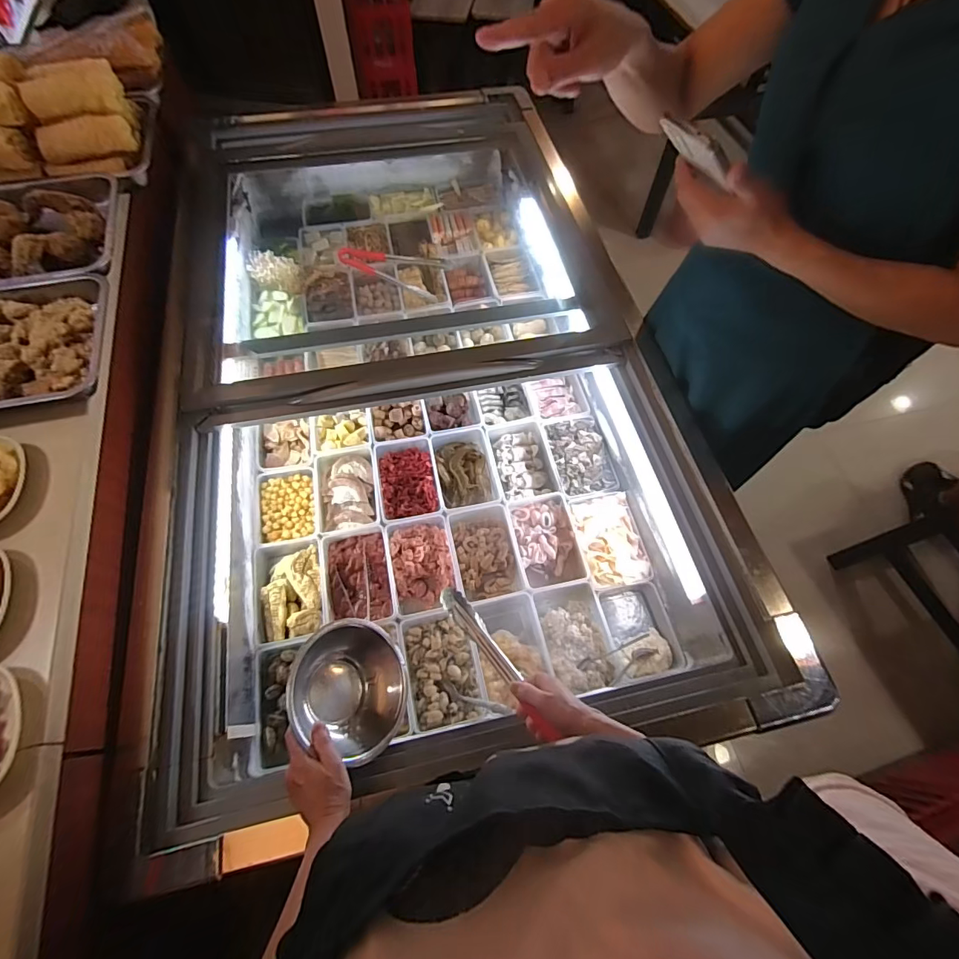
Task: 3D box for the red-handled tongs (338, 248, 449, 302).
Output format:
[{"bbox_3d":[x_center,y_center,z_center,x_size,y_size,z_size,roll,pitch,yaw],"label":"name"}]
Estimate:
[{"bbox_3d":[-0.237,-0.552,1.194,0.312,0.031,0.124,20,65,9],"label":"red-handled tongs"}]

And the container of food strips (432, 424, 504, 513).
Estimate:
[{"bbox_3d":[-0.029,-0.016,0.979,0.125,0.052,0.193,-11,64,-6],"label":"container of food strips"}]

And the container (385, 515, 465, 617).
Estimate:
[{"bbox_3d":[-0.110,0.165,0.897,0.127,0.073,0.175,-12,64,-6],"label":"container"}]

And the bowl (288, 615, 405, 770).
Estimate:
[{"bbox_3d":[-0.176,0.273,0.593,0.164,0.072,0.161,25,52,-35],"label":"bowl"}]

